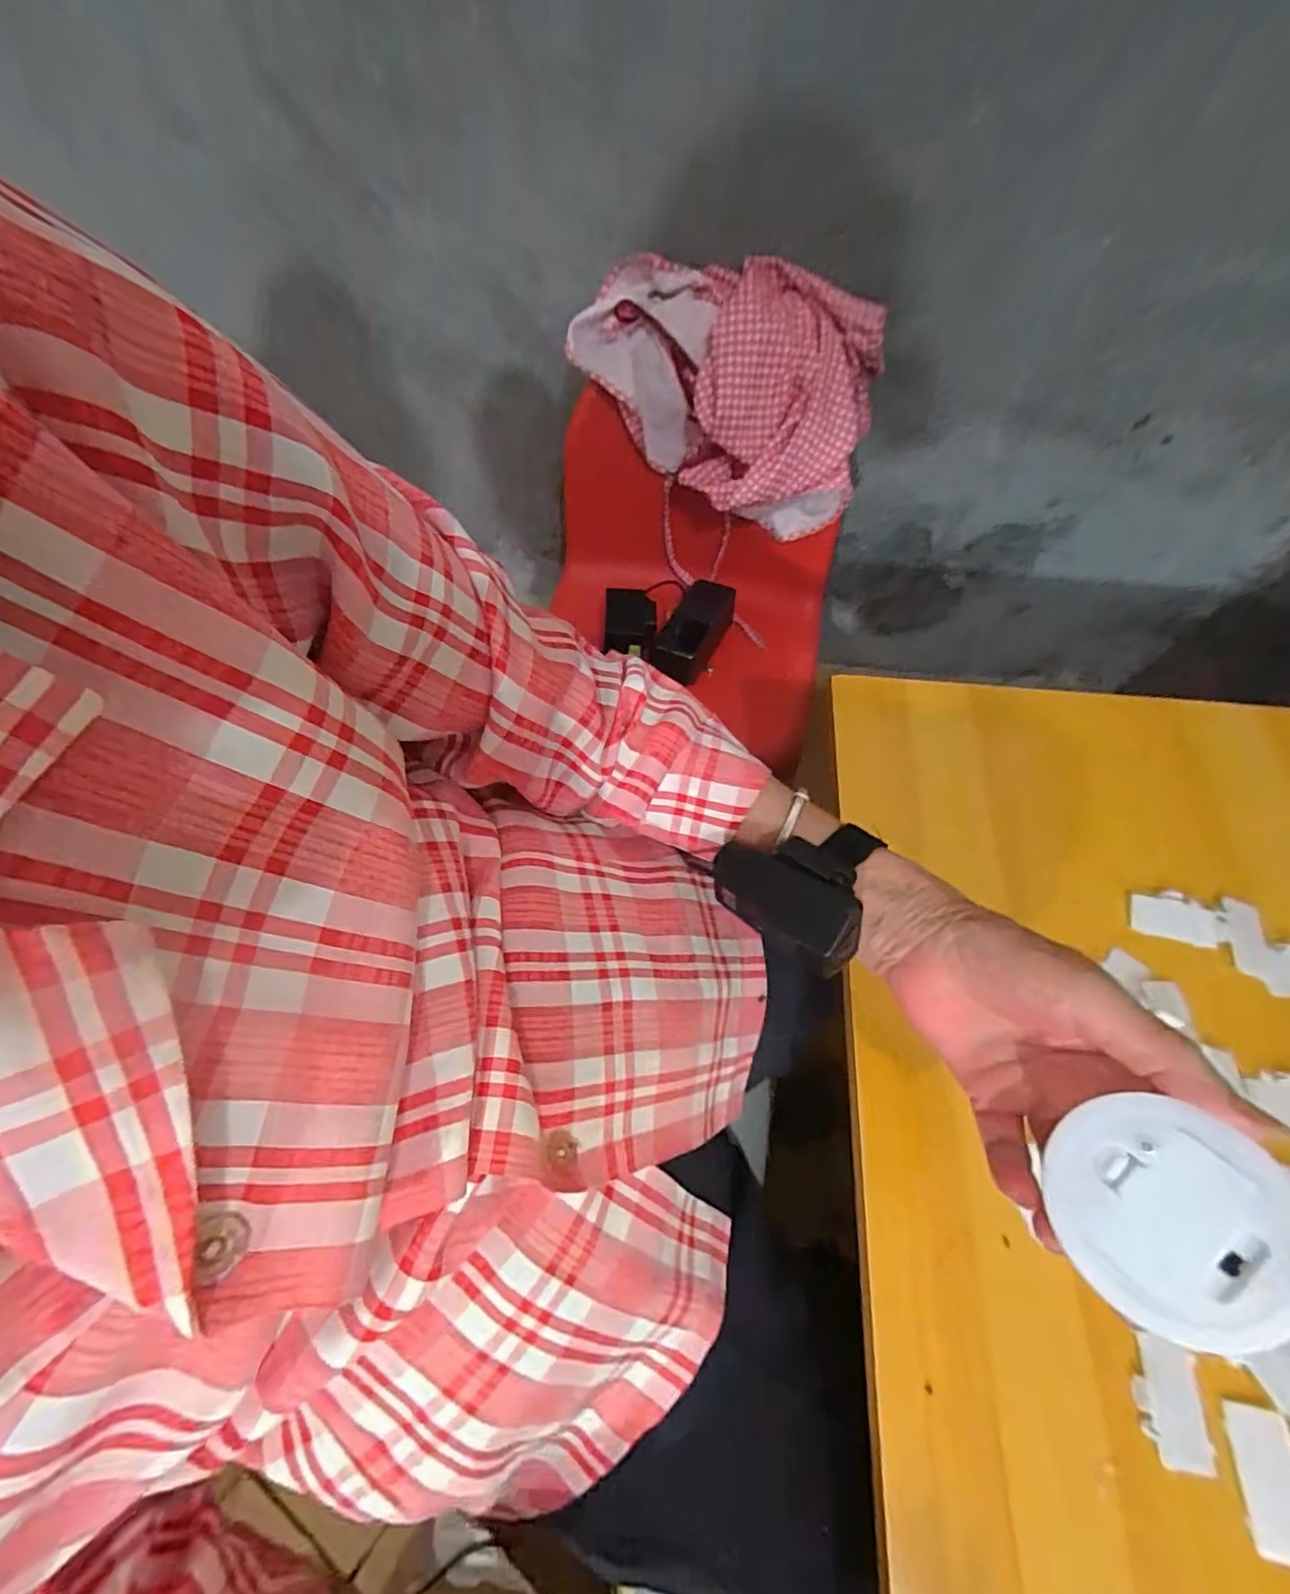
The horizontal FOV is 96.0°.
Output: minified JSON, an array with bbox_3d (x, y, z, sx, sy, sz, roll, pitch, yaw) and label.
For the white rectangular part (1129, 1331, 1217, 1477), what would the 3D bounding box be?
[{"bbox_3d":[0.235,0.271,0.259,0.030,0.004,0.044,5,61,2],"label":"white rectangular part"}]

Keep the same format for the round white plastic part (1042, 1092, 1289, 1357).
[{"bbox_3d":[0.168,0.134,0.185,0.064,0.004,0.063,-10,65,22],"label":"round white plastic part"}]

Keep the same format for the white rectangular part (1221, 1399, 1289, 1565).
[{"bbox_3d":[0.268,0.292,0.247,0.027,0.006,0.047,6,61,3],"label":"white rectangular part"}]

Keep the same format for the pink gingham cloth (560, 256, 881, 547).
[{"bbox_3d":[0.080,-0.410,0.601,0.293,0.178,0.152,26,64,14],"label":"pink gingham cloth"}]

